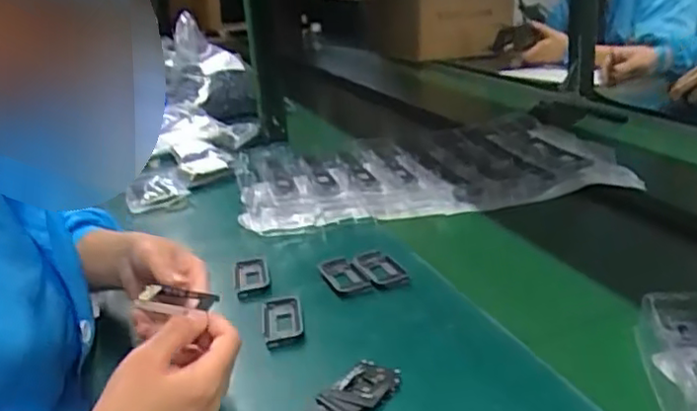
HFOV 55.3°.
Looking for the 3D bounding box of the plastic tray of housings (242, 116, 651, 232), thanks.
[{"bbox_3d":[0.098,-0.062,1.032,0.525,0.039,0.337,-7,21,-1],"label":"plastic tray of housings"}]

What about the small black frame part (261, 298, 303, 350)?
[{"bbox_3d":[-0.065,0.112,0.646,0.040,0.014,0.079,-8,21,-4],"label":"small black frame part"}]

